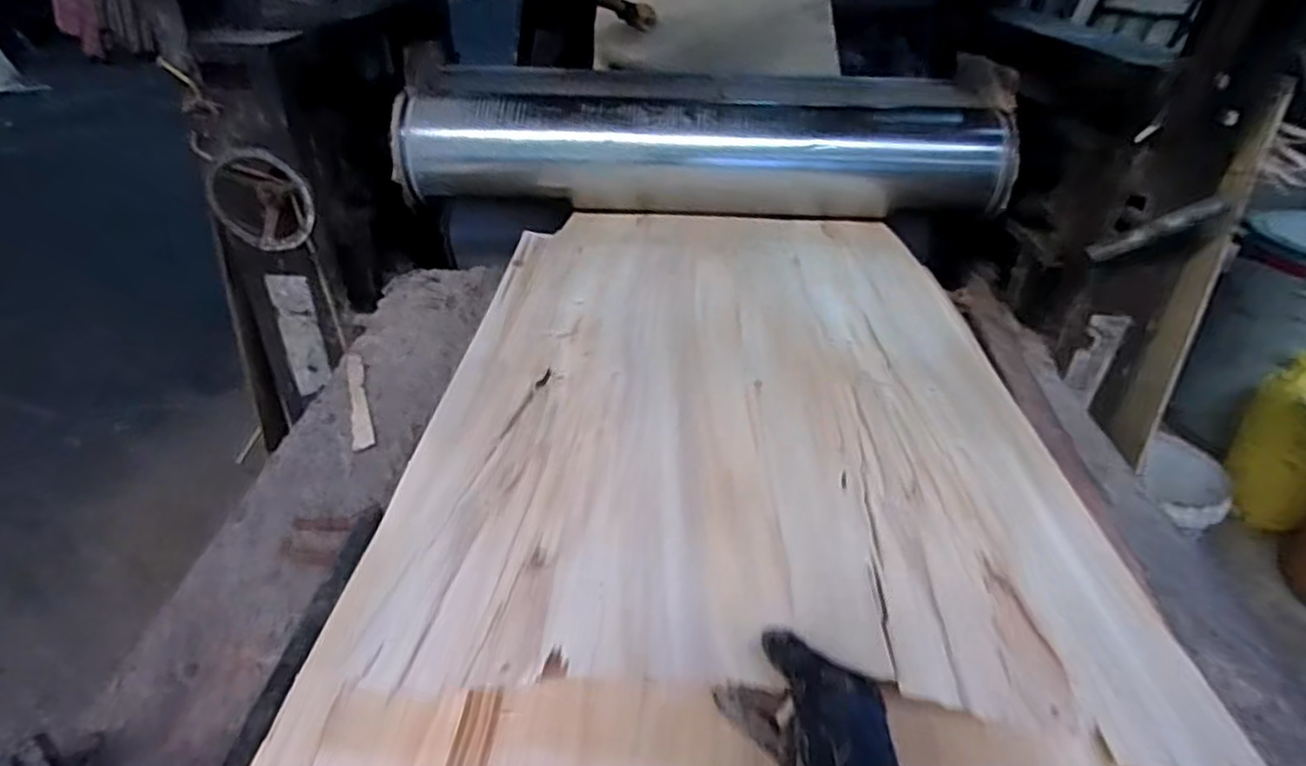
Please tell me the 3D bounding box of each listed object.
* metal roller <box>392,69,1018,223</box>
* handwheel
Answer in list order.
[{"bbox_3d":[0.092,-0.446,1.317,1.095,0.231,0.177,2,34,0],"label":"metal roller"},{"bbox_3d":[-0.602,-0.282,1.070,0.149,0.149,0.035,1,34,-1],"label":"handwheel"}]

